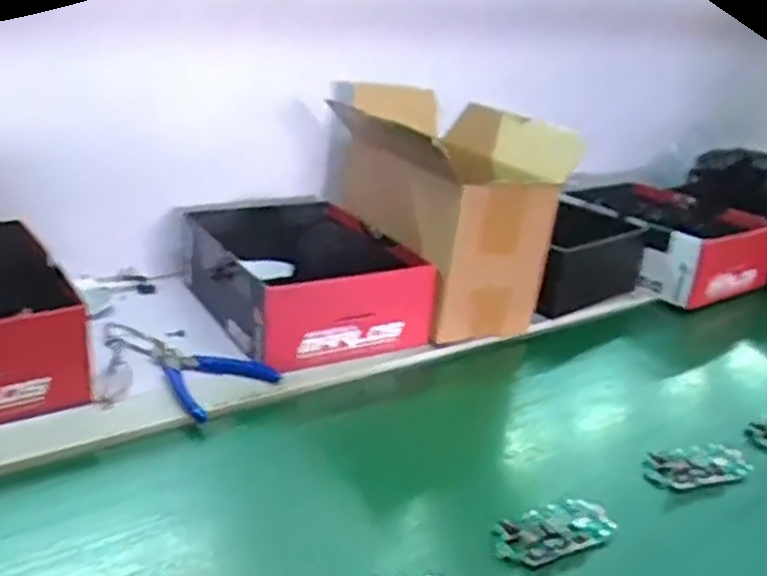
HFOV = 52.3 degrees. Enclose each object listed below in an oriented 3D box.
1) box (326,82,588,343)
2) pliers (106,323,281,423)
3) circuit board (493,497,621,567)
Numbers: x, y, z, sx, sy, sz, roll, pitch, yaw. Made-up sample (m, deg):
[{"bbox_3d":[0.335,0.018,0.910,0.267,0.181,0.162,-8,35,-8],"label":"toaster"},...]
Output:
[{"bbox_3d":[0.058,-0.096,0.912,0.182,0.210,0.273,-7,26,-29],"label":"box"},{"bbox_3d":[-0.197,0.067,0.750,0.176,0.014,0.099,21,27,32],"label":"pliers"},{"bbox_3d":[0.131,0.185,0.602,0.107,0.017,0.052,-7,26,-27],"label":"circuit board"}]

